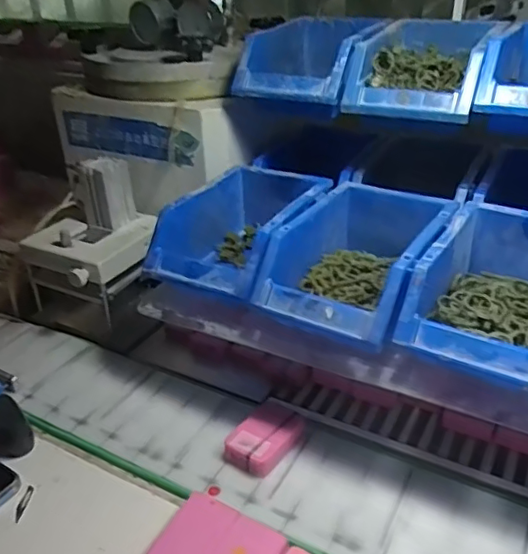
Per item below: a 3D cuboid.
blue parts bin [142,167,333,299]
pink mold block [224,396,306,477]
[{"bbox_3d":[-0.014,-0.046,0.587,0.122,0.078,0.199,16,35,28],"label":"blue parts bin"},{"bbox_3d":[0.003,0.144,0.518,0.047,0.019,0.074,21,40,34],"label":"pink mold block"}]

